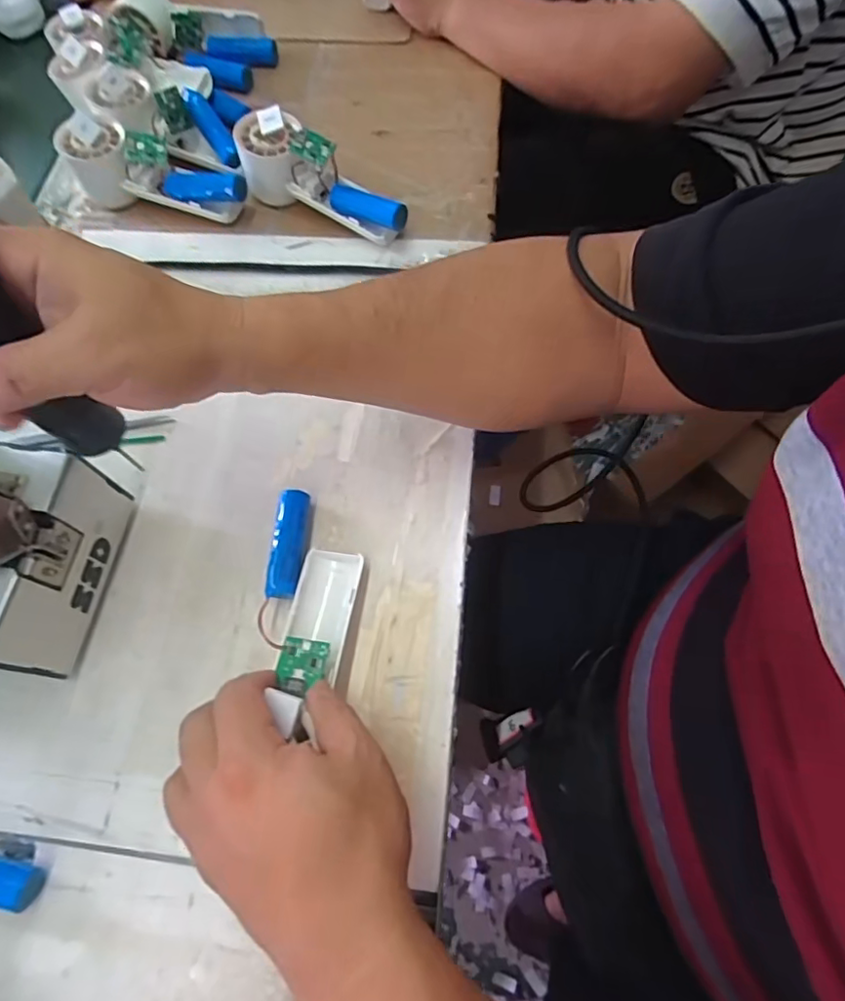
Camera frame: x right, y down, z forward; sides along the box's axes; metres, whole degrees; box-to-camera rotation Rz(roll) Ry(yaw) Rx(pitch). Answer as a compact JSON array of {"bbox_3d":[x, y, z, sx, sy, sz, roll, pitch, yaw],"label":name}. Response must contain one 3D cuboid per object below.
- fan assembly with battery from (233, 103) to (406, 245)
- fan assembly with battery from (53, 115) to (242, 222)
[{"bbox_3d":[-0.083,-0.278,0.481,0.162,0.060,0.051,25,70,13],"label":"fan assembly with battery"},{"bbox_3d":[-0.236,-0.285,0.494,0.164,0.062,0.056,20,69,11],"label":"fan assembly with battery"}]

